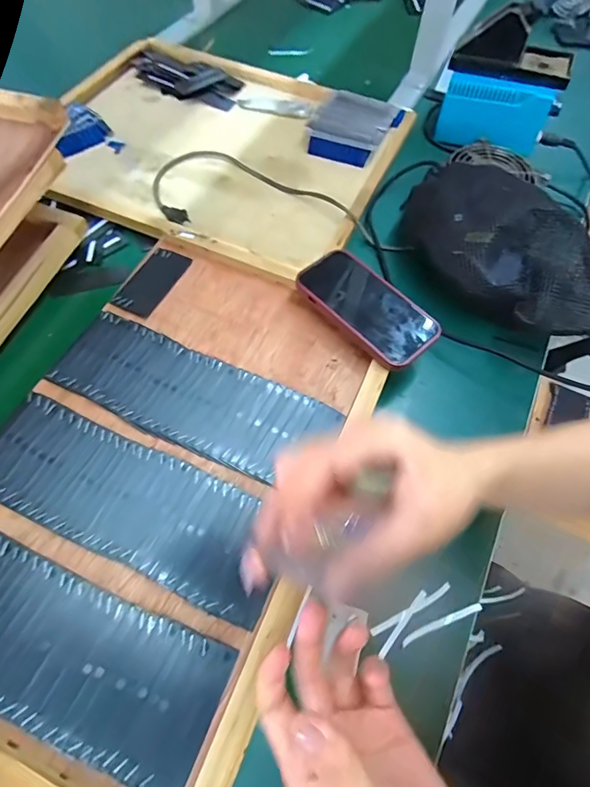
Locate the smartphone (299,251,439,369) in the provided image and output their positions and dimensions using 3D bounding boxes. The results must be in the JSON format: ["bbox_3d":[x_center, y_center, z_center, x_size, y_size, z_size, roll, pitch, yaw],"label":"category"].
[{"bbox_3d":[0.074,-0.090,0.440,0.077,0.014,0.147,-39,70,-21],"label":"smartphone"}]

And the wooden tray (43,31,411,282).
[{"bbox_3d":[-0.126,-0.367,0.633,0.515,0.059,0.423,25,63,10],"label":"wooden tray"}]

